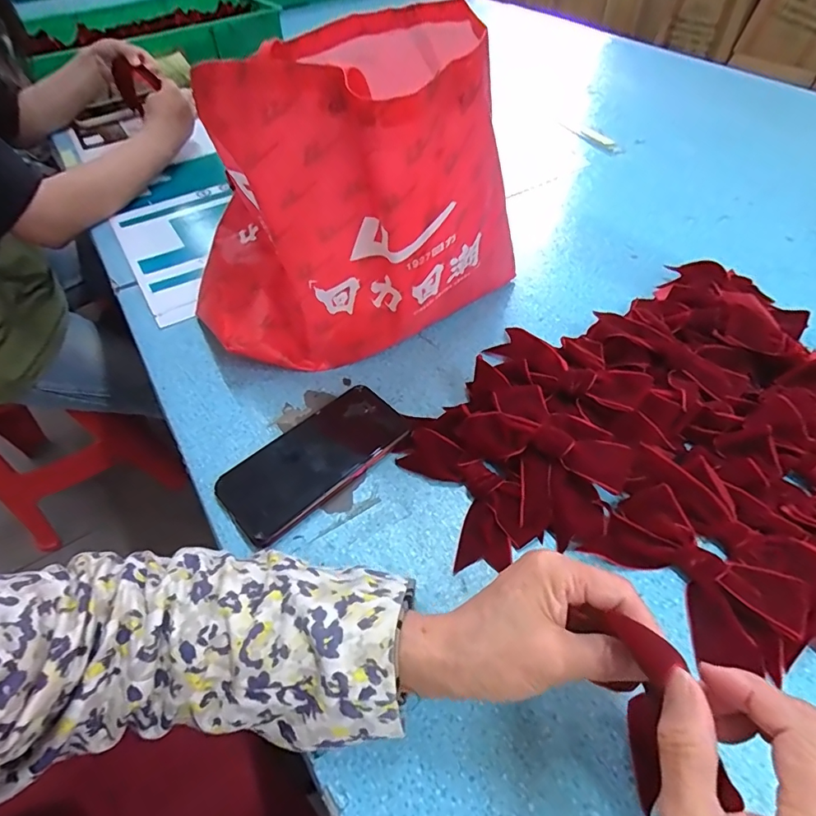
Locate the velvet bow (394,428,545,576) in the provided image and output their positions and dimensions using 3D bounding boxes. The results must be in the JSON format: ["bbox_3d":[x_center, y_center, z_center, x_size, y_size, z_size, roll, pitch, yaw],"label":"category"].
[{"bbox_3d":[0.042,0.063,0.369,0.064,0.018,0.126,-24,54,-16],"label":"velvet bow"}]

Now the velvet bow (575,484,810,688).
[{"bbox_3d":[0.195,0.115,0.323,0.077,0.025,0.123,-35,58,-23],"label":"velvet bow"}]

